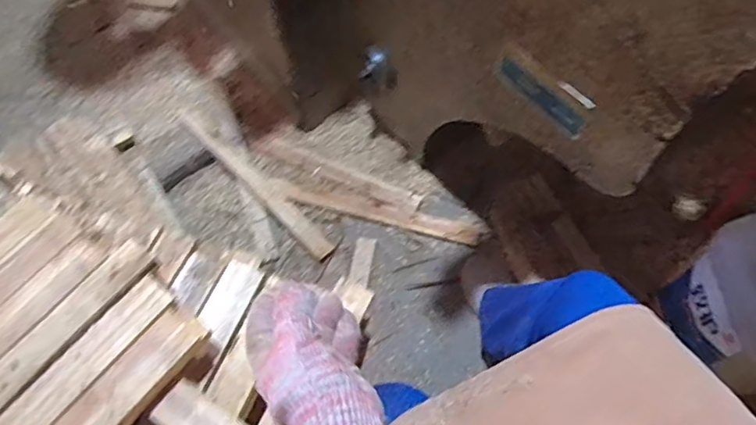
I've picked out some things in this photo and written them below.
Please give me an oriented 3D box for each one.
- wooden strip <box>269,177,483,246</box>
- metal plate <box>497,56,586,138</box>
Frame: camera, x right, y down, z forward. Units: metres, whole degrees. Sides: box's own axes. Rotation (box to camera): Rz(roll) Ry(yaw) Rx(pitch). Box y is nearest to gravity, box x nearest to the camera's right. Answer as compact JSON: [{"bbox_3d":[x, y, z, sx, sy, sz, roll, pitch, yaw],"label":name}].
[{"bbox_3d":[-0.007,-0.004,1.221,0.455,0.026,0.053,11,63,7],"label":"wooden strip"},{"bbox_3d":[0.220,-0.158,0.769,0.004,0.047,0.143,-39,68,-17],"label":"metal plate"}]

